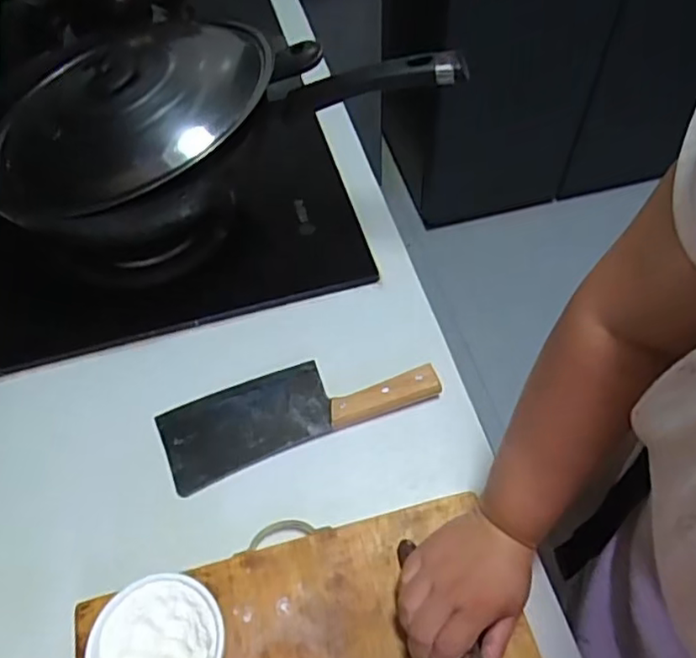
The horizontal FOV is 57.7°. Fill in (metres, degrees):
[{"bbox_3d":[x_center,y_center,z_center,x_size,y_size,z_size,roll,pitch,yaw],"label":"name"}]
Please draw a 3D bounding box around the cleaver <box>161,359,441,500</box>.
[{"bbox_3d":[-0.052,0.072,0.638,0.269,0.030,0.094,-19,55,-9],"label":"cleaver"}]

